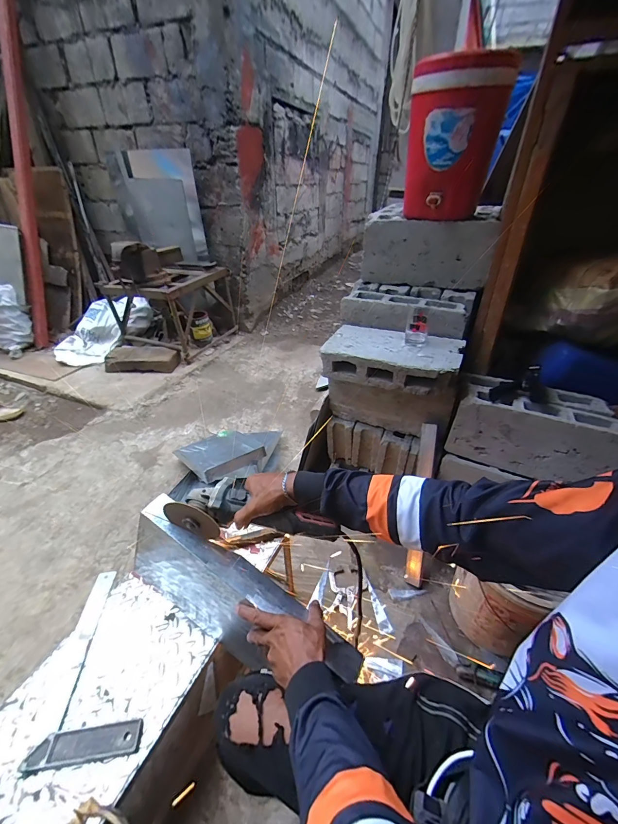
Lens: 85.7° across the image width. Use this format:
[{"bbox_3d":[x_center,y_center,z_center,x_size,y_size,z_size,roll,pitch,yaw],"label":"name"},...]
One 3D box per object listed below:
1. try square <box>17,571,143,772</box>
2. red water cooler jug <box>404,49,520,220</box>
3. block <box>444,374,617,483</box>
[{"bbox_3d":[-0.412,0.489,0.696,0.179,0.018,0.348,-6,35,-8],"label":"try square"},{"bbox_3d":[0.408,-0.759,0.961,0.237,0.340,0.272,13,36,19],"label":"red water cooler jug"},{"bbox_3d":[0.640,0.042,0.975,0.386,0.191,0.200,15,37,22],"label":"block"}]

